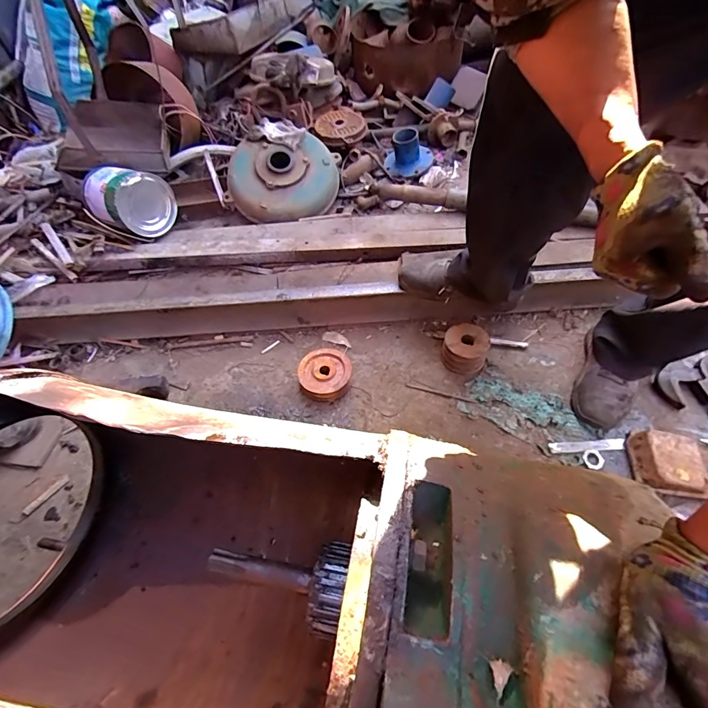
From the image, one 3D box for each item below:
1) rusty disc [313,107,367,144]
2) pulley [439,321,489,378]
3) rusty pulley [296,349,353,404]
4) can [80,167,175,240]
[{"bbox_3d":[-0.036,-0.766,1.323,0.168,0.020,0.163,1,66,-1],"label":"rusty disc"},{"bbox_3d":[0.247,-0.012,0.891,0.096,0.064,0.101,-2,55,3],"label":"pulley"},{"bbox_3d":[-0.064,0.043,0.888,0.113,0.036,0.121,-2,55,3],"label":"rusty pulley"},{"bbox_3d":[-0.648,-0.439,1.148,0.200,0.168,0.183,12,83,27],"label":"can"}]

